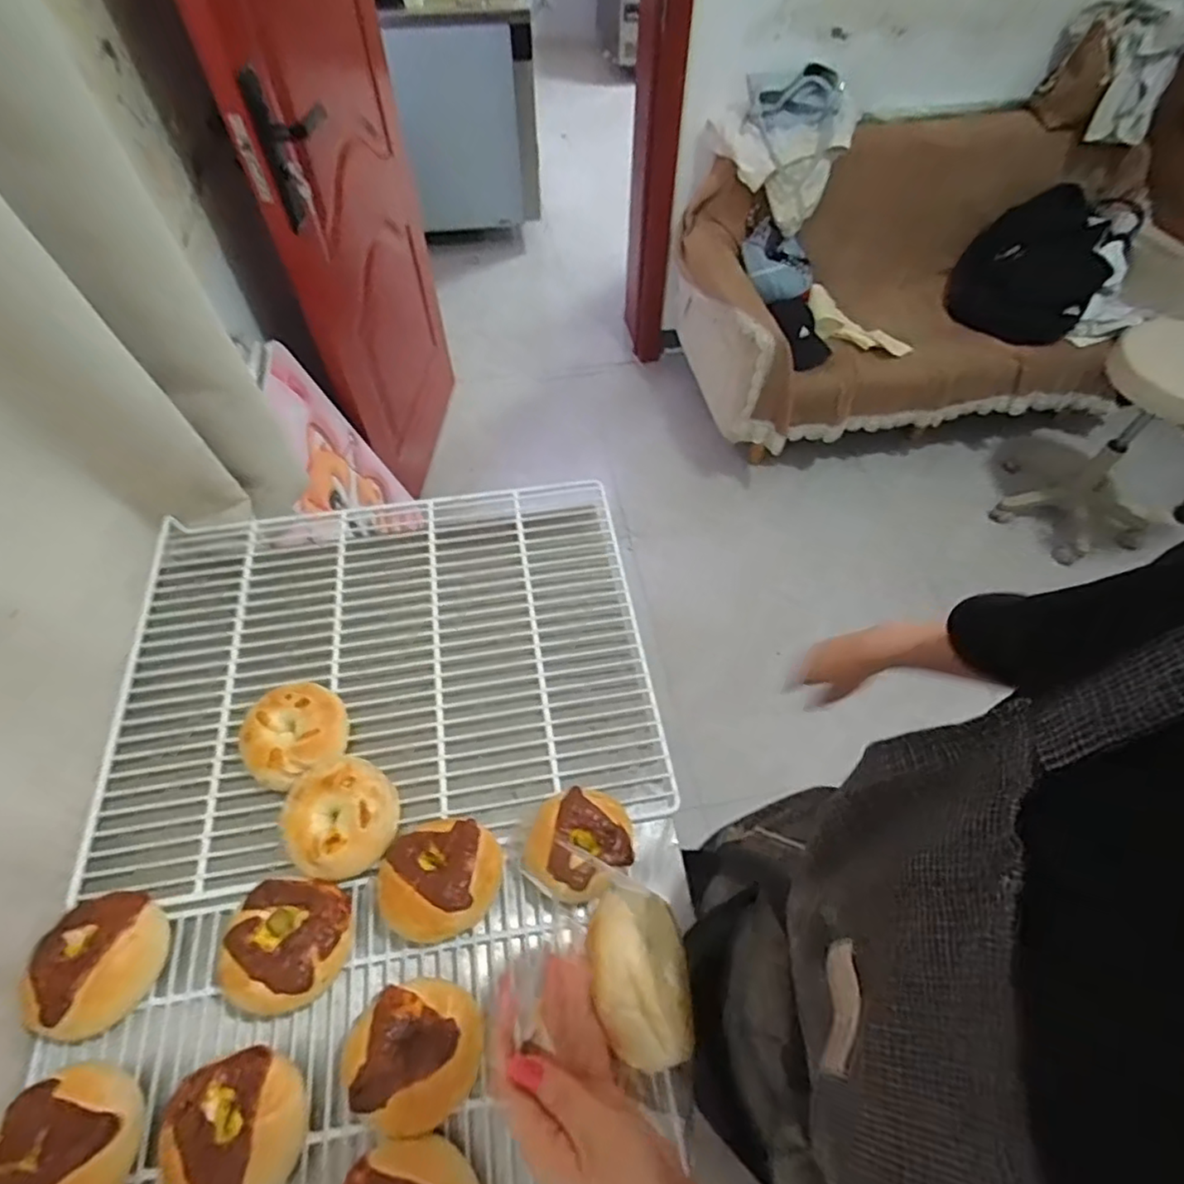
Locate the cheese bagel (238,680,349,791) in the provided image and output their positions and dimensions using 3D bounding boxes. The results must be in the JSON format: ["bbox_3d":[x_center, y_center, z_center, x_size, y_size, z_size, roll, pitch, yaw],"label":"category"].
[{"bbox_3d":[-0.323,0.160,0.686,0.106,0.067,0.097,0,57,0],"label":"cheese bagel"}]

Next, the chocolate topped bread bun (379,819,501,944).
[{"bbox_3d":[-0.145,0.273,0.604,0.109,0.054,0.107,0,57,0],"label":"chocolate topped bread bun"}]

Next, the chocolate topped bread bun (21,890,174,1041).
[{"bbox_3d":[-0.445,0.335,0.562,0.101,0.060,0.105,-20,60,-13],"label":"chocolate topped bread bun"}]

